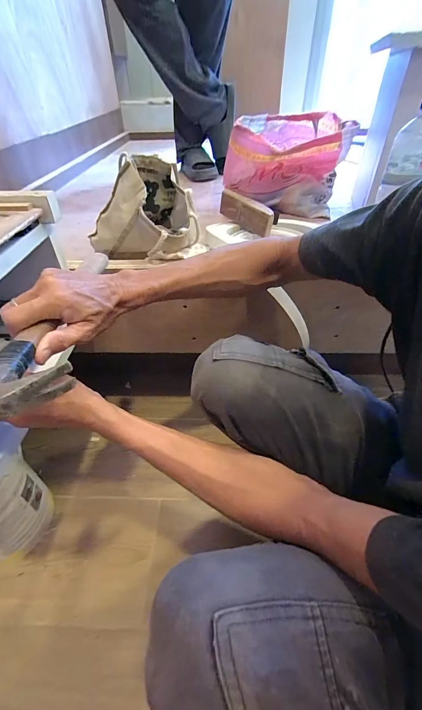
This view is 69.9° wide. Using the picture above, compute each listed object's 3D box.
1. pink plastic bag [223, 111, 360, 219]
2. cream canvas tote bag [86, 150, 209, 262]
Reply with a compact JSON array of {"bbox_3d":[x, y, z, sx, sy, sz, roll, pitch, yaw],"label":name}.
[{"bbox_3d":[0.200,-0.537,0.840,0.298,0.195,0.228,8,43,3],"label":"pink plastic bag"},{"bbox_3d":[-0.136,-0.278,0.599,0.207,0.148,0.240,-7,45,-14],"label":"cream canvas tote bag"}]

